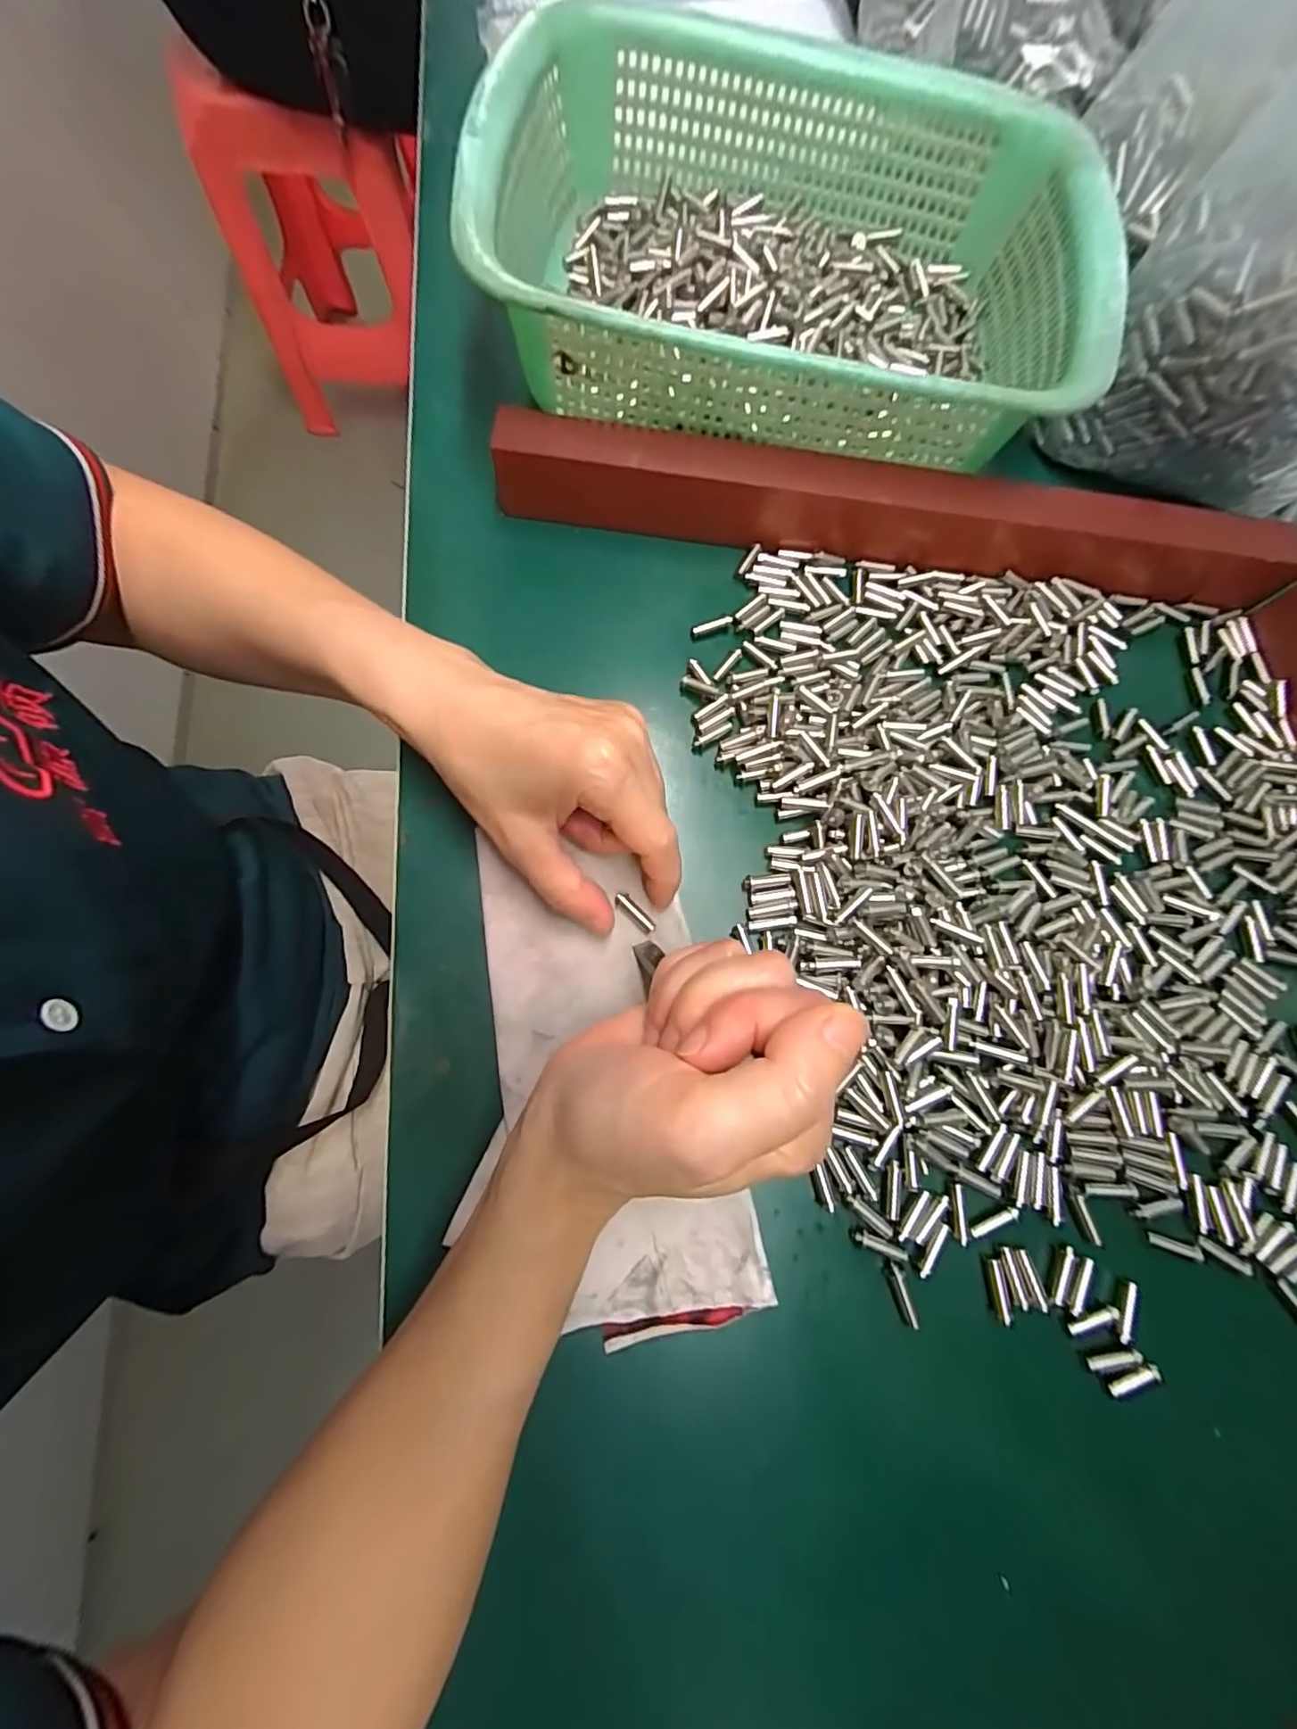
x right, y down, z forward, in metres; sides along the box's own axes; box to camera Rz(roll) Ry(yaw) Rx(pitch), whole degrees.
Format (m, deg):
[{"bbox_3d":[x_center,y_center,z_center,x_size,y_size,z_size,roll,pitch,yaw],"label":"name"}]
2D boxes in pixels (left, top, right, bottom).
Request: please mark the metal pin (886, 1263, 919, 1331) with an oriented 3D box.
[{"bbox_3d":[0.094,0.161,0.214,0.006,0.004,0.020,-13,76,-5],"label":"metal pin"}]

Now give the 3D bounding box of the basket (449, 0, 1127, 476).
[{"bbox_3d":[0.072,-0.309,0.292,0.286,0.073,0.222,9,75,1],"label":"basket"}]

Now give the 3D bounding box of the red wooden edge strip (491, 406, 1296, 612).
[{"bbox_3d":[0.122,-0.174,0.287,0.387,0.042,0.031,8,75,0],"label":"red wooden edge strip"}]

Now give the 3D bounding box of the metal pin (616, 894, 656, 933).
[{"bbox_3d":[-0.005,0.021,0.245,0.021,0.004,0.006,44,78,9],"label":"metal pin"}]

